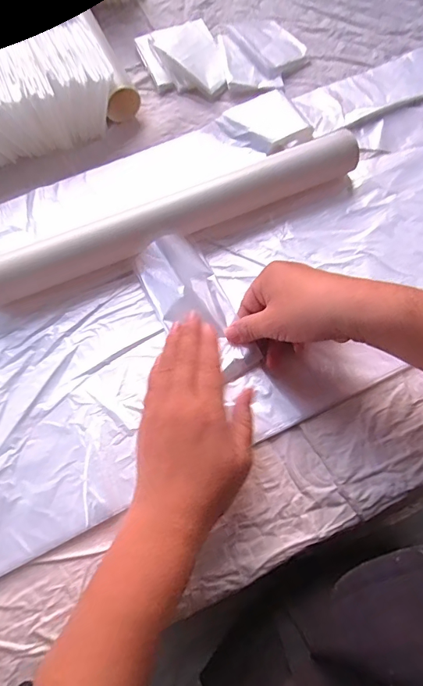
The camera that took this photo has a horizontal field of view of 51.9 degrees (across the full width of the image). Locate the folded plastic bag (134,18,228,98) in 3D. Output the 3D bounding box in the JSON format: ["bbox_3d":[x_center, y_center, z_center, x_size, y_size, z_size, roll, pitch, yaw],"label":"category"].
[{"bbox_3d":[-0.029,-0.311,0.478,0.079,0.020,0.106,-20,70,-8],"label":"folded plastic bag"}]

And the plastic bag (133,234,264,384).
[{"bbox_3d":[-0.014,-0.029,0.370,0.059,0.015,0.134,-29,82,-2],"label":"plastic bag"}]

